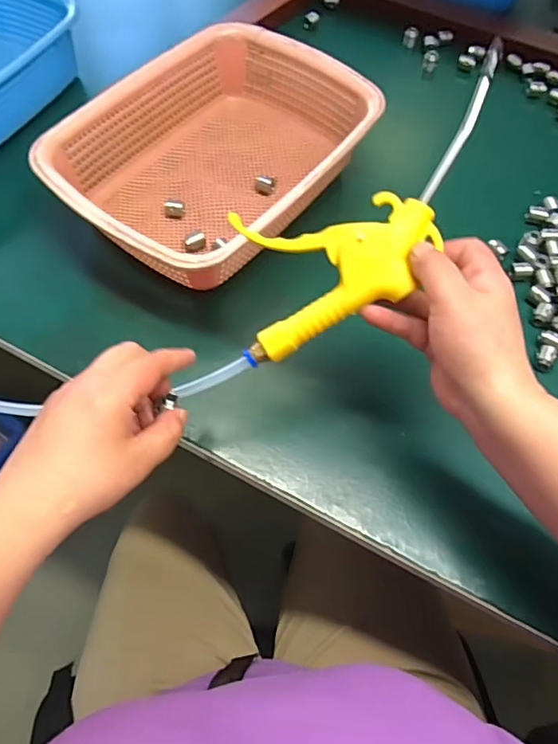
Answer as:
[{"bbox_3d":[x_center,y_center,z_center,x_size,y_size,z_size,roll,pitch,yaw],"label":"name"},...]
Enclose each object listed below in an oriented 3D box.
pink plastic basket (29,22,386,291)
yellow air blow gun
[{"bbox_3d":[-0.059,-0.205,0.502,0.215,0.084,0.289,38,68,16],"label":"pink plastic basket"},{"bbox_3d":[0.055,-0.102,0.335,0.233,0.029,0.103,-46,71,8],"label":"yellow air blow gun"}]

